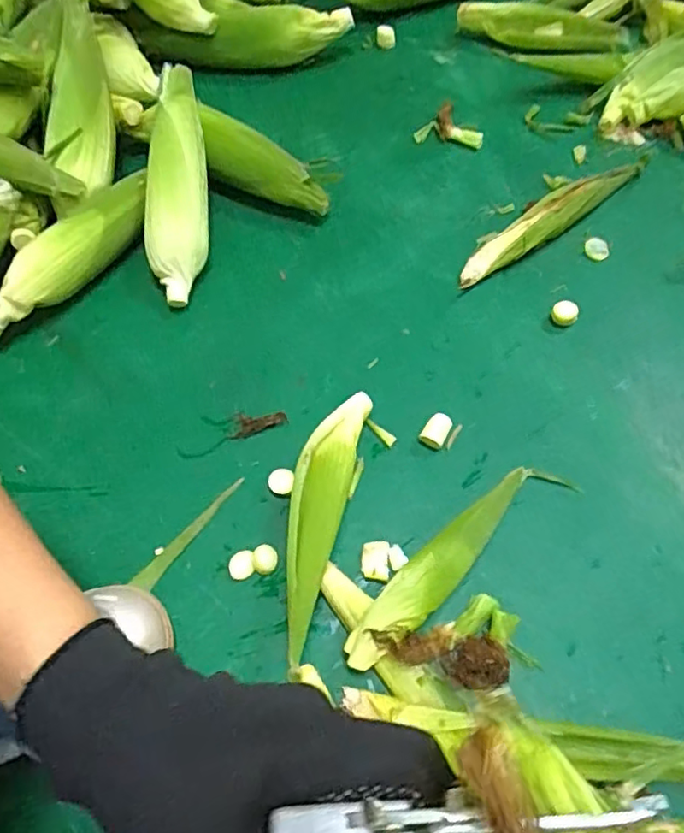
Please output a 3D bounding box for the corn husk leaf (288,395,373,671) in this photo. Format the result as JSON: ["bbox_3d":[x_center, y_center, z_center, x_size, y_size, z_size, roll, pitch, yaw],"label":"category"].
[{"bbox_3d":[-0.018,0.075,0.516,0.050,0.042,0.212,10,64,9],"label":"corn husk leaf"}]

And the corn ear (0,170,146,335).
[{"bbox_3d":[-0.281,-0.164,0.654,0.061,0.061,0.229,28,68,17],"label":"corn ear"}]

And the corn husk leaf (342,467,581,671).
[{"bbox_3d":[0.093,0.105,0.485,0.232,0.052,0.042,-37,66,-14],"label":"corn husk leaf"}]

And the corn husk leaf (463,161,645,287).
[{"bbox_3d":[0.230,-0.217,0.660,0.264,0.031,0.034,-36,66,-14],"label":"corn husk leaf"}]

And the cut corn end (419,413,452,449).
[{"bbox_3d":[0.084,0.013,0.552,0.021,0.020,0.033,22,66,15],"label":"cut corn end"}]

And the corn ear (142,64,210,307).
[{"bbox_3d":[-0.172,-0.246,0.653,0.065,0.047,0.264,-2,83,3],"label":"corn ear"}]

